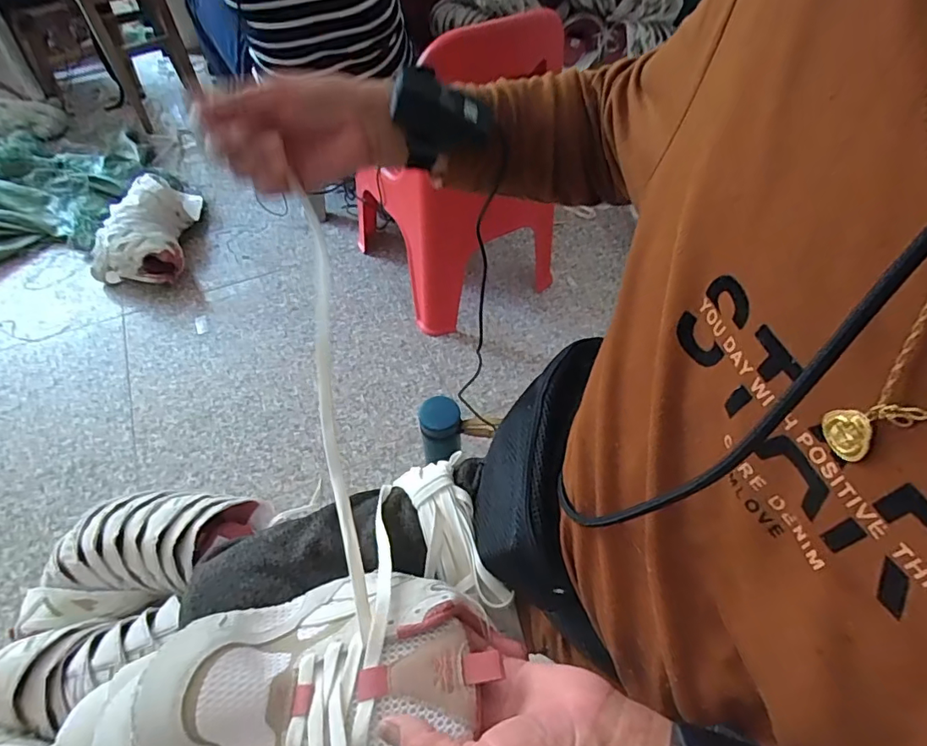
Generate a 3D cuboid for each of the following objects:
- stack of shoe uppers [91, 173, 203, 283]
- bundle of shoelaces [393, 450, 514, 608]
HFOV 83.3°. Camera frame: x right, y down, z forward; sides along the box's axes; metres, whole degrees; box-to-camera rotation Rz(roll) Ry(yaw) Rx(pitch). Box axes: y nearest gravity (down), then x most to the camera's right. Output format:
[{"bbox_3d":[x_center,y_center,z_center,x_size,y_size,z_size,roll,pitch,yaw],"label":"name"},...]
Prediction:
[{"bbox_3d":[-0.795,-0.380,1.311,0.210,0.136,0.369,-6,53,-6],"label":"stack of shoe uppers"},{"bbox_3d":[-0.012,0.136,0.464,0.067,0.044,0.162,-15,53,-11],"label":"bundle of shoelaces"}]

